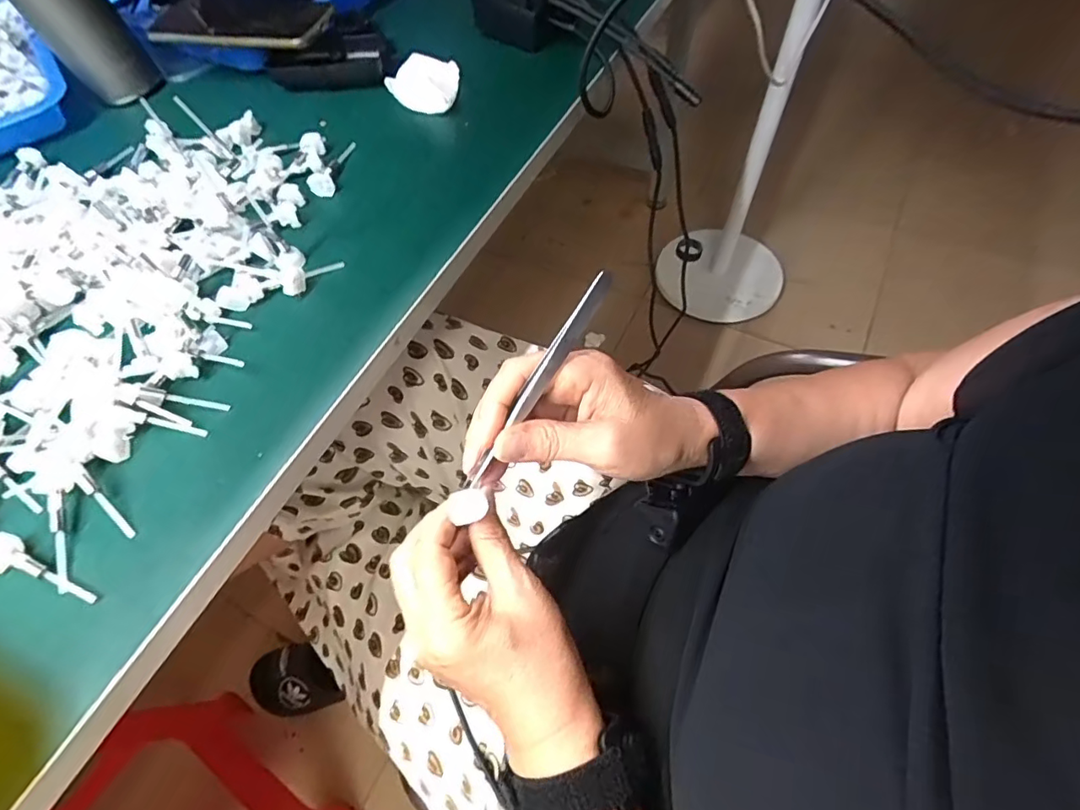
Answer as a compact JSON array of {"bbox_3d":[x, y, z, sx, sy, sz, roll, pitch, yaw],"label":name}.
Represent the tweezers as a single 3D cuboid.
[{"bbox_3d":[-0.002,-0.010,0.277,0.006,0.012,0.135,38,102,24],"label":"tweezers"}]

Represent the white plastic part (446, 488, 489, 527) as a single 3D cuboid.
[{"bbox_3d":[-0.038,0.053,0.280,0.022,0.005,0.017,-18,59,-7],"label":"white plastic part"}]

